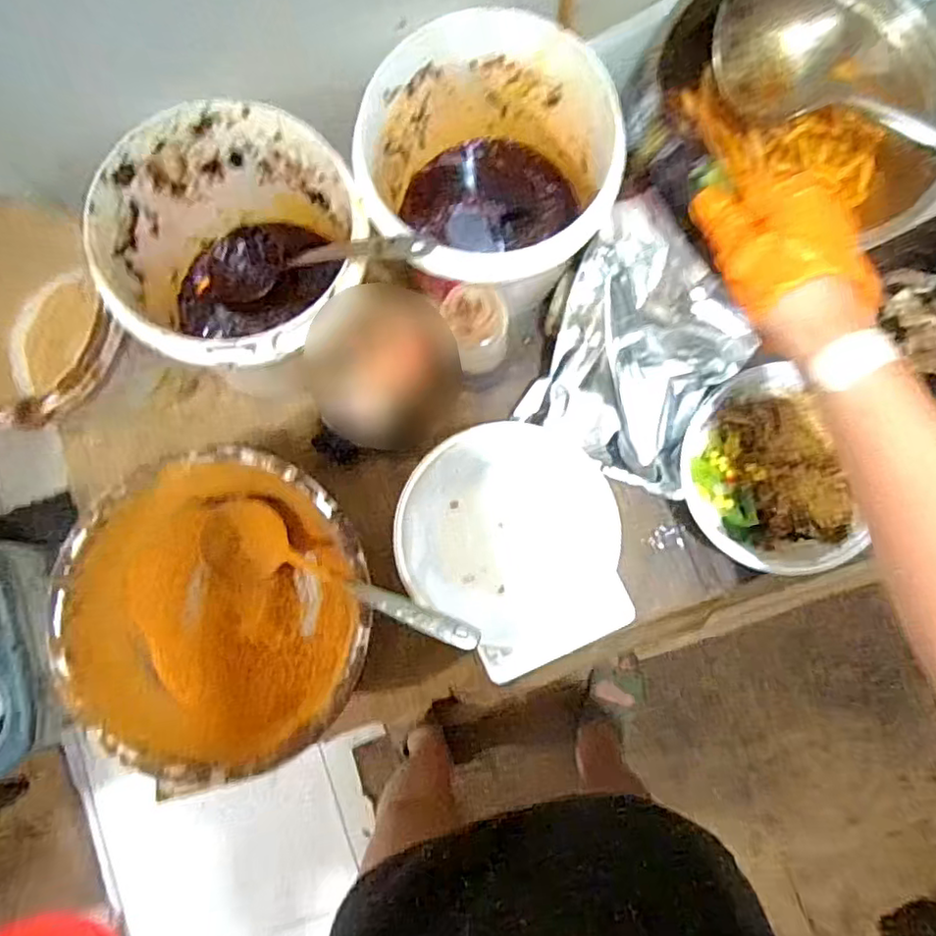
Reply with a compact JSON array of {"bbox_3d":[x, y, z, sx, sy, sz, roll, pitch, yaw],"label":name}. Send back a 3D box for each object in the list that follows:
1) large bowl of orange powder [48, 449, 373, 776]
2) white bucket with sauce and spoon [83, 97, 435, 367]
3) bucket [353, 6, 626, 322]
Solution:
[{"bbox_3d":[-0.200,0.113,0.523,0.244,0.091,0.238,0,85,3],"label":"large bowl of orange powder"},{"bbox_3d":[-0.168,-0.165,0.505,0.181,0.160,0.180,0,85,3],"label":"white bucket with sauce and spoon"},{"bbox_3d":[0.014,-0.231,0.519,0.180,0.156,0.175,0,85,3],"label":"bucket"}]

